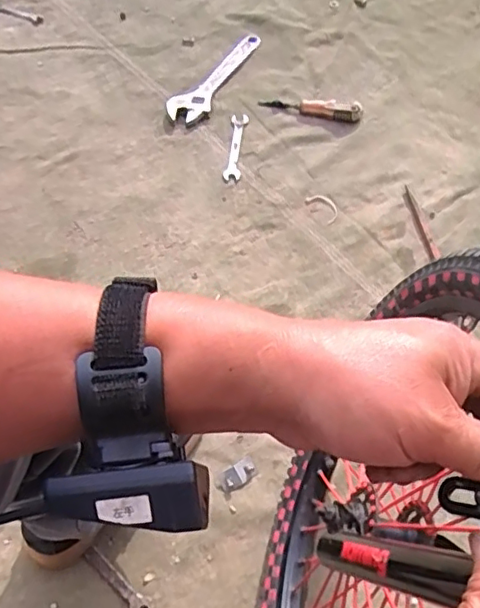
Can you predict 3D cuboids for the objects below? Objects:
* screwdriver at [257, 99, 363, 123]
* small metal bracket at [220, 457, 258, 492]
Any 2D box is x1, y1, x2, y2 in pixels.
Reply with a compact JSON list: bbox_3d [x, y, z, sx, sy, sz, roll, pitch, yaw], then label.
[{"bbox_3d":[0.126,-0.354,1.025,0.182,0.028,0.024,13,62,7],"label":"screwdriver"},{"bbox_3d":[-0.002,0.222,0.753,0.047,0.010,0.028,-30,65,-15],"label":"small metal bracket"}]

